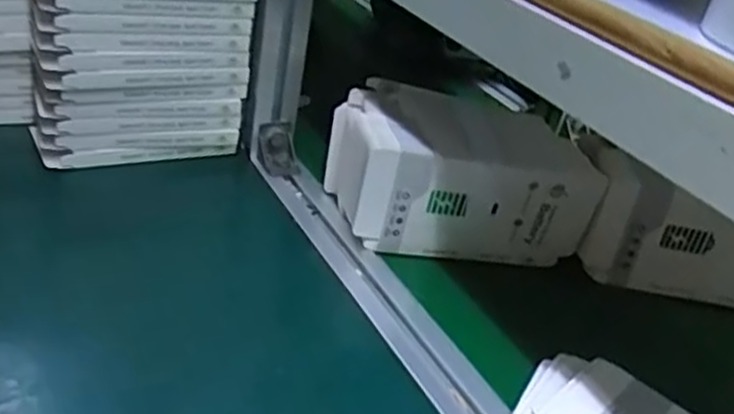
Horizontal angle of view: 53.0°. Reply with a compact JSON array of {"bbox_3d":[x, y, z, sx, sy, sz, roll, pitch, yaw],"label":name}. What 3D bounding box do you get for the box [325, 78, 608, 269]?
[{"bbox_3d":[0.067,-0.020,0.578,0.186,0.100,0.115,4,31,-10],"label":"box"}]

